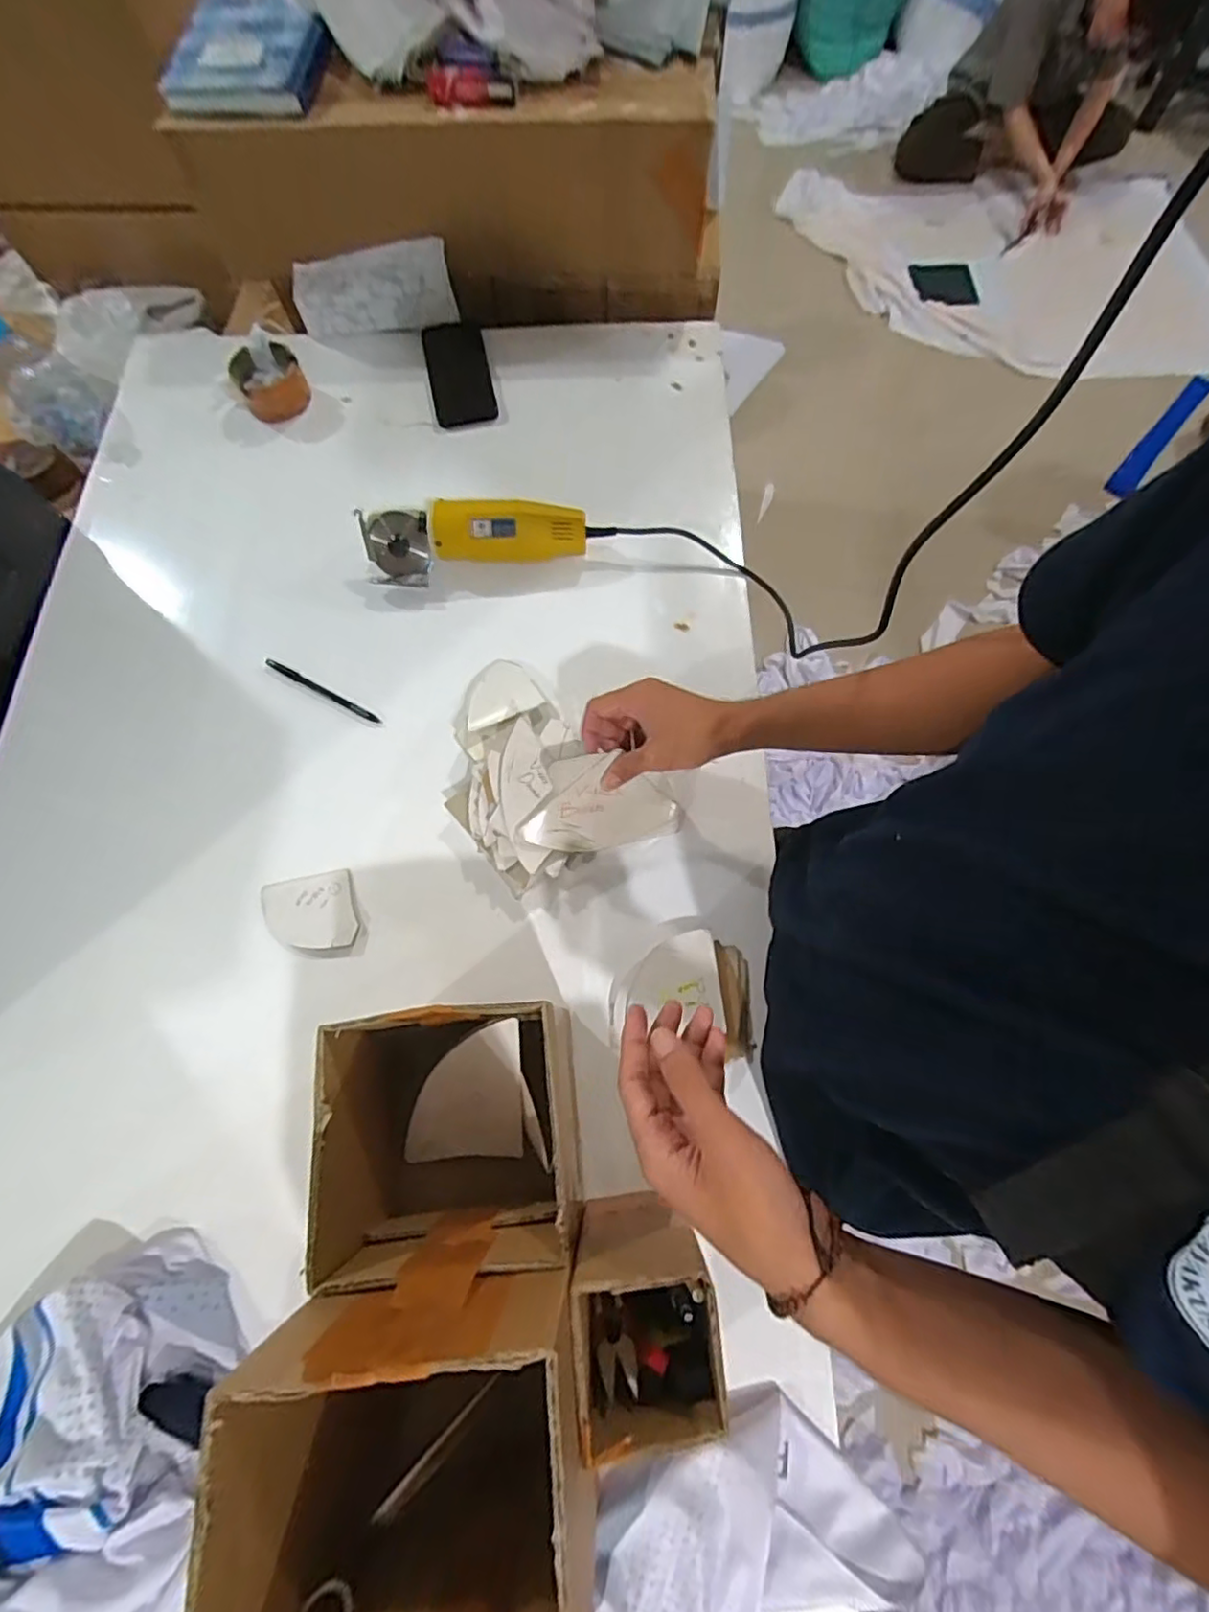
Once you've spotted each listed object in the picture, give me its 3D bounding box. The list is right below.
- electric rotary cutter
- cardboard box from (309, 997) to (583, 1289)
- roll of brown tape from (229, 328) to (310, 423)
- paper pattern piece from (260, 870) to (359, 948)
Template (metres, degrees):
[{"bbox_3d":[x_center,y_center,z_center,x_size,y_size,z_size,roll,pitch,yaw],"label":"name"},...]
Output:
[{"bbox_3d":[-0.143,-0.294,0.690,0.240,0.059,0.068,-7,70,-1],"label":"electric rotary cutter"},{"bbox_3d":[-0.109,0.230,0.452,0.151,0.154,0.150,-4,70,0],"label":"cardboard box"},{"bbox_3d":[-0.420,-0.534,0.783,0.083,0.050,0.090,-32,73,-10],"label":"roll of brown tape"},{"bbox_3d":[-0.278,0.101,0.586,0.082,0.007,0.073,-11,67,-6],"label":"paper pattern piece"}]

